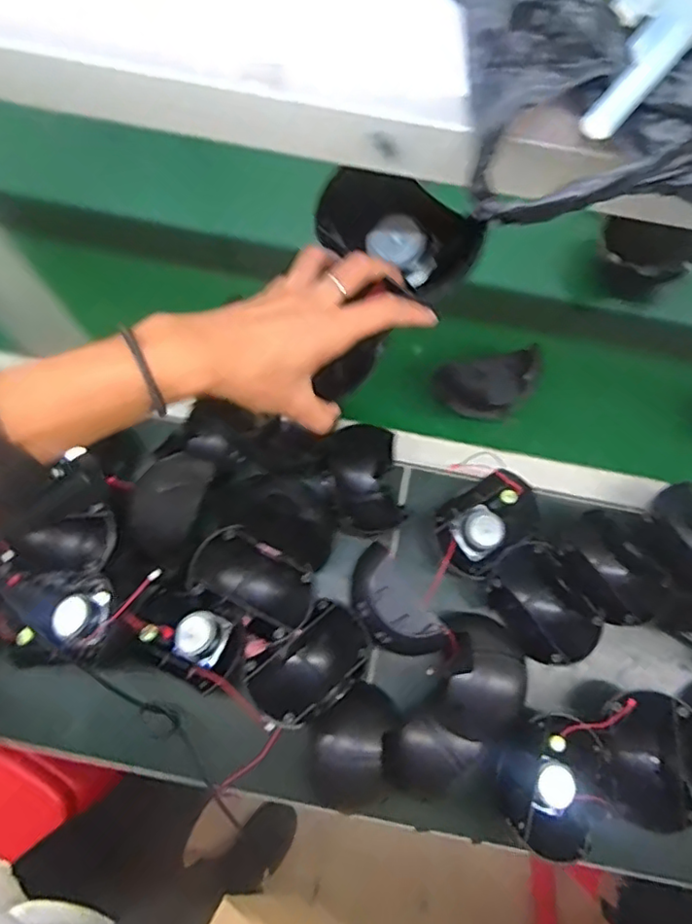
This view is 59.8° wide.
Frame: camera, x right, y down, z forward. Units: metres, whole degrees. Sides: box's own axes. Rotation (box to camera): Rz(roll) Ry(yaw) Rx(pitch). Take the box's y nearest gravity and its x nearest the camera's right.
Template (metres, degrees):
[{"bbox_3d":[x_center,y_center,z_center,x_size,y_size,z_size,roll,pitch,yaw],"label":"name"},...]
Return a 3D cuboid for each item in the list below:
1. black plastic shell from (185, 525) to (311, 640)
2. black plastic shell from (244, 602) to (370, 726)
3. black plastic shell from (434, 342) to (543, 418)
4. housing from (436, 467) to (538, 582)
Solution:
[{"bbox_3d":[-0.099,0.132,0.650,0.133,0.060,0.088,32,77,6],"label":"black plastic shell"},{"bbox_3d":[-0.038,0.219,0.650,0.140,0.064,0.090,-38,80,-10],"label":"black plastic shell"},{"bbox_3d":[0.172,-0.091,0.729,0.120,0.059,0.064,-13,77,-5],"label":"black plastic shell"},{"bbox_3d":[0.159,0.073,0.702,0.132,0.059,0.091,-41,80,-11],"label":"housing"}]

